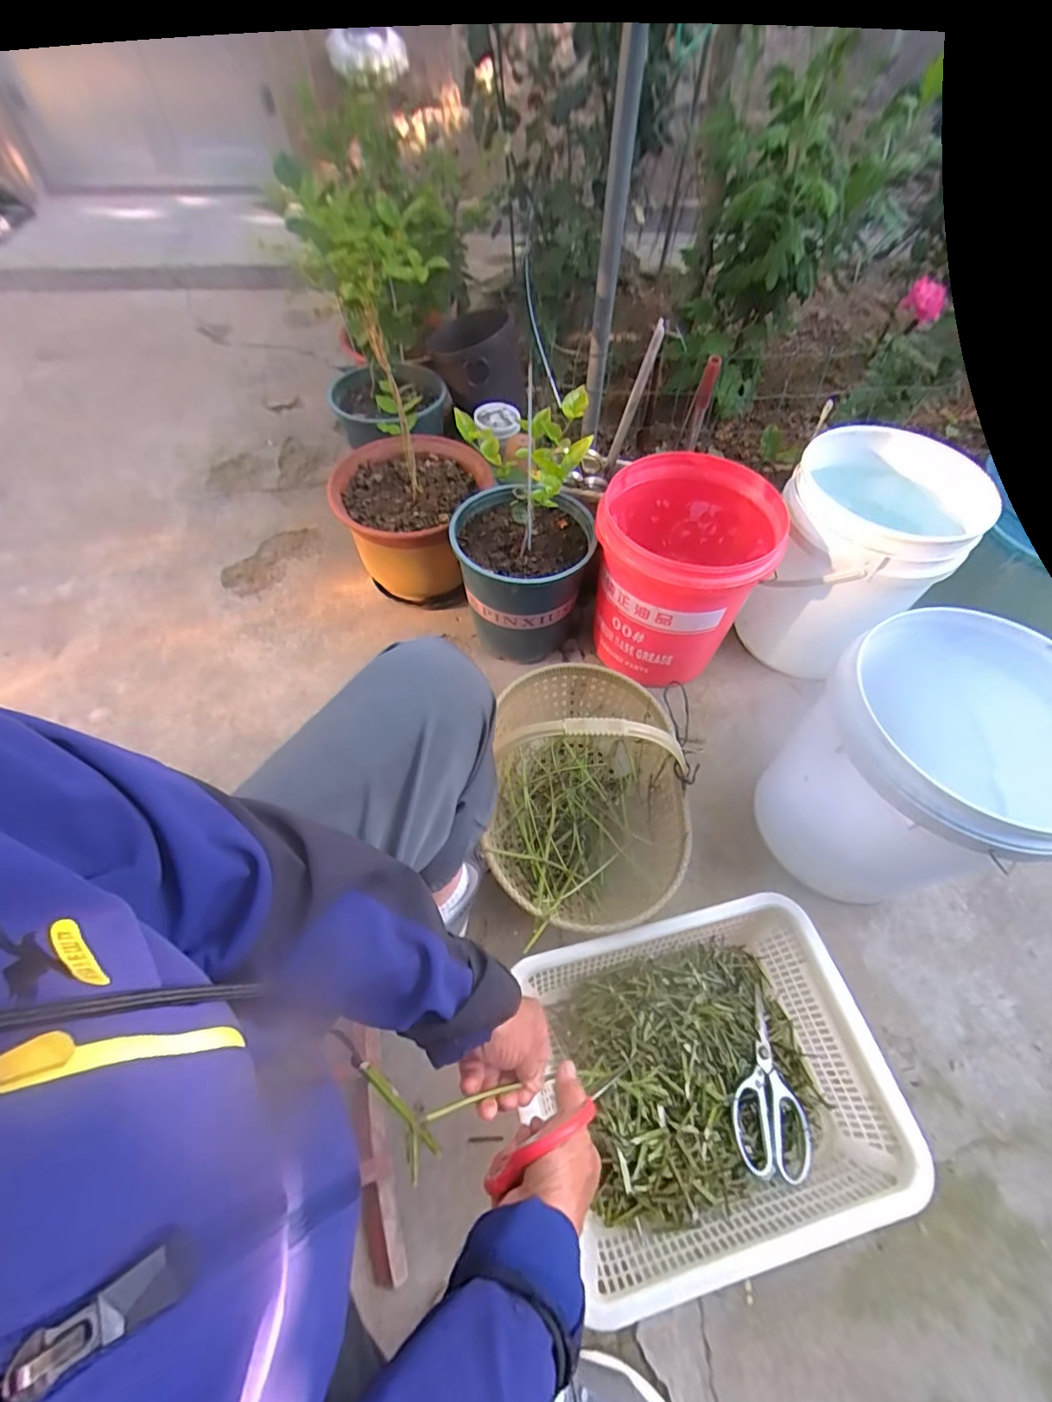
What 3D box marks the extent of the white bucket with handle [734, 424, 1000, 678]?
[{"bbox_3d":[0.578,-0.259,0.973,0.273,0.332,0.283,1,57,-2],"label":"white bucket with handle"}]

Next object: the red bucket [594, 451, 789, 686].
[{"bbox_3d":[0.267,-0.231,0.963,0.278,0.300,0.278,0,56,0],"label":"red bucket"}]

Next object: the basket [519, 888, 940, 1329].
[{"bbox_3d":[0.205,0.449,0.650,0.404,0.129,0.320,-10,58,-9],"label":"basket"}]

